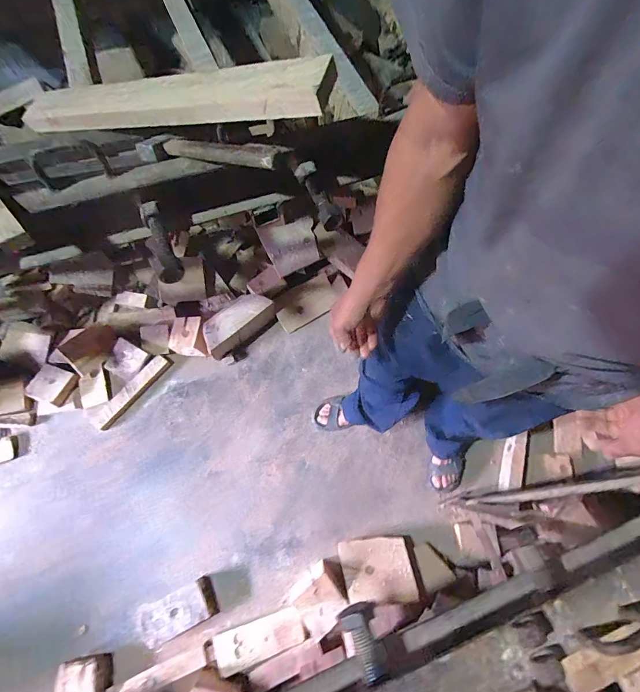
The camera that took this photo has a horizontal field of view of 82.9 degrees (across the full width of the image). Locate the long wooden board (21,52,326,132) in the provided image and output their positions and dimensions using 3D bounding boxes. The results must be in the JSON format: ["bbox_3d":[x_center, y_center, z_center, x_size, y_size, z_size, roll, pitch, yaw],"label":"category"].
[{"bbox_3d":[-0.305,-0.443,0.656,0.690,0.057,0.086,11,66,21],"label":"long wooden board"}]

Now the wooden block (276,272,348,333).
[{"bbox_3d":[-0.031,-0.178,1.415,0.292,0.031,0.145,-29,105,-8],"label":"wooden block"}]

